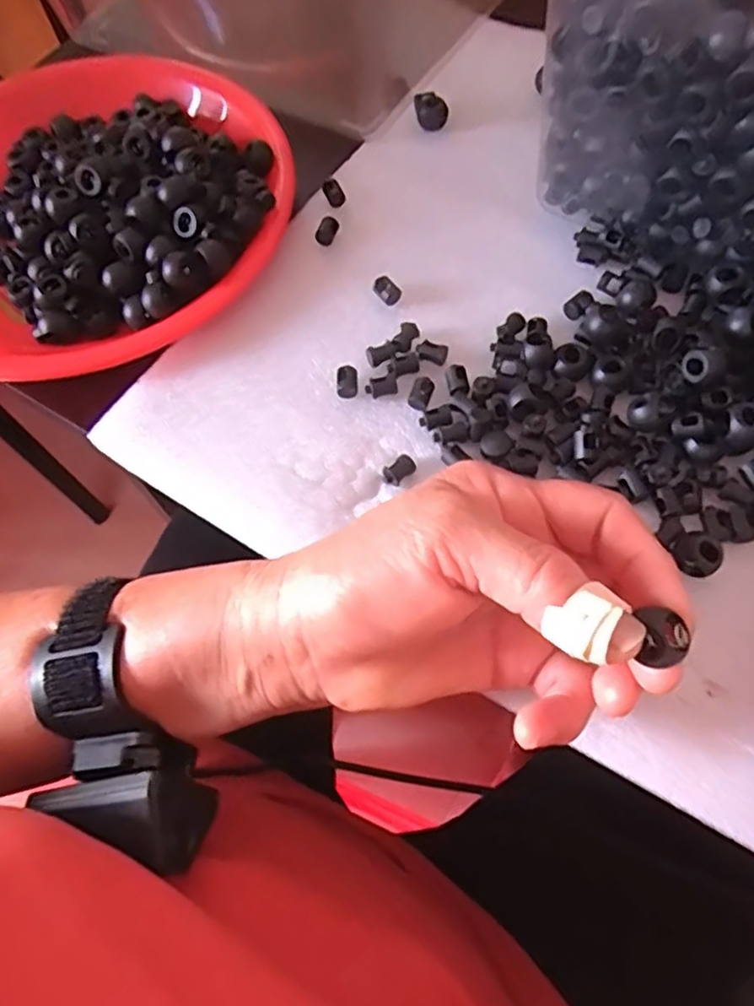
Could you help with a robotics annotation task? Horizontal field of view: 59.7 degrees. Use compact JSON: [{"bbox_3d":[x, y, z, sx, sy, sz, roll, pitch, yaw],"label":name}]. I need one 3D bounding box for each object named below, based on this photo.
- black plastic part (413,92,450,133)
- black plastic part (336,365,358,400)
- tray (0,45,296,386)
[{"bbox_3d":[0.032,-0.228,0.382,0.019,0.016,0.015,-2,63,2],"label":"black plastic part"},{"bbox_3d":[-0.014,-0.056,0.304,0.010,0.010,0.014,-6,63,0],"label":"black plastic part"},{"bbox_3d":[-0.160,-0.162,0.349,0.221,0.040,0.218,-33,66,-13],"label":"tray"}]

